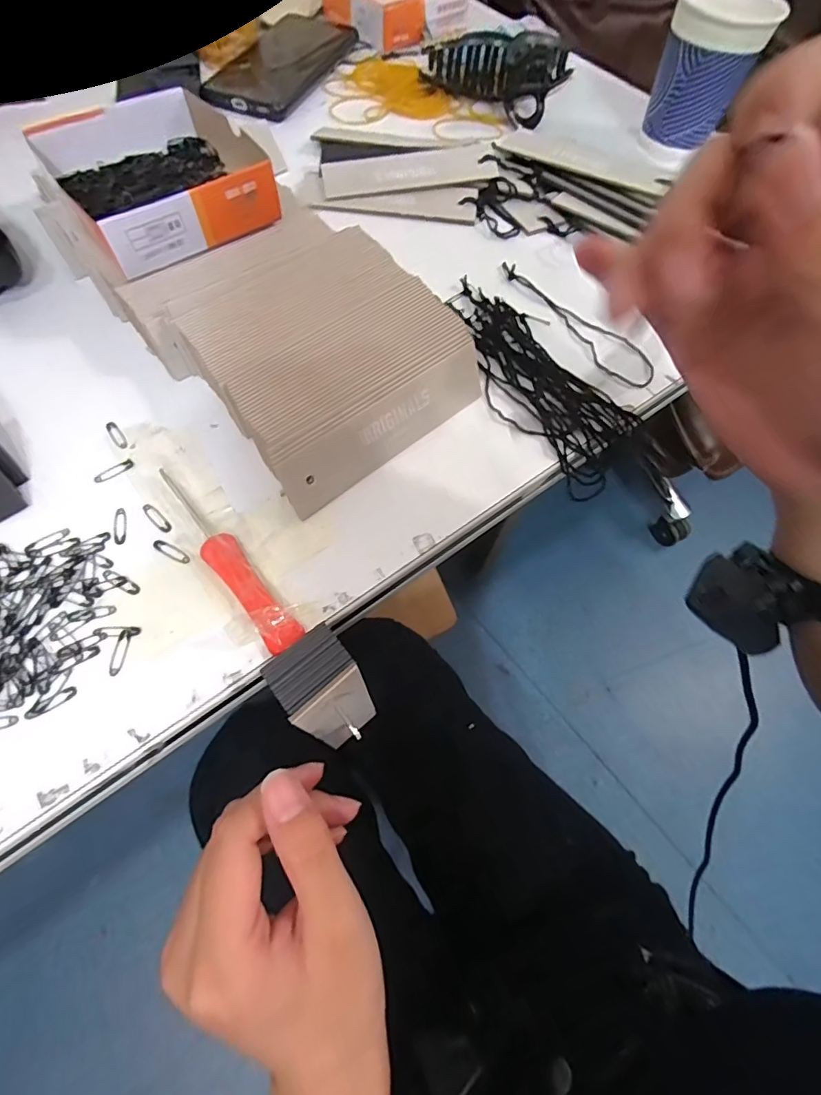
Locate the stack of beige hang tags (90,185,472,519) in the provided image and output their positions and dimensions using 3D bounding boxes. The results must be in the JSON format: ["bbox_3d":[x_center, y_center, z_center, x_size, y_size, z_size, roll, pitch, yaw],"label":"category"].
[{"bbox_3d":[-0.056,-0.114,0.266,0.132,0.034,0.162,-38,72,-20],"label":"stack of beige hang tags"}]

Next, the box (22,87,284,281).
[{"bbox_3d":[-0.141,-0.218,0.279,0.108,0.030,0.125,-32,70,-17],"label":"box"}]

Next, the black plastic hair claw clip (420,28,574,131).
[{"bbox_3d":[0.066,-0.390,0.403,0.114,0.044,0.042,32,66,12],"label":"black plastic hair claw clip"}]

